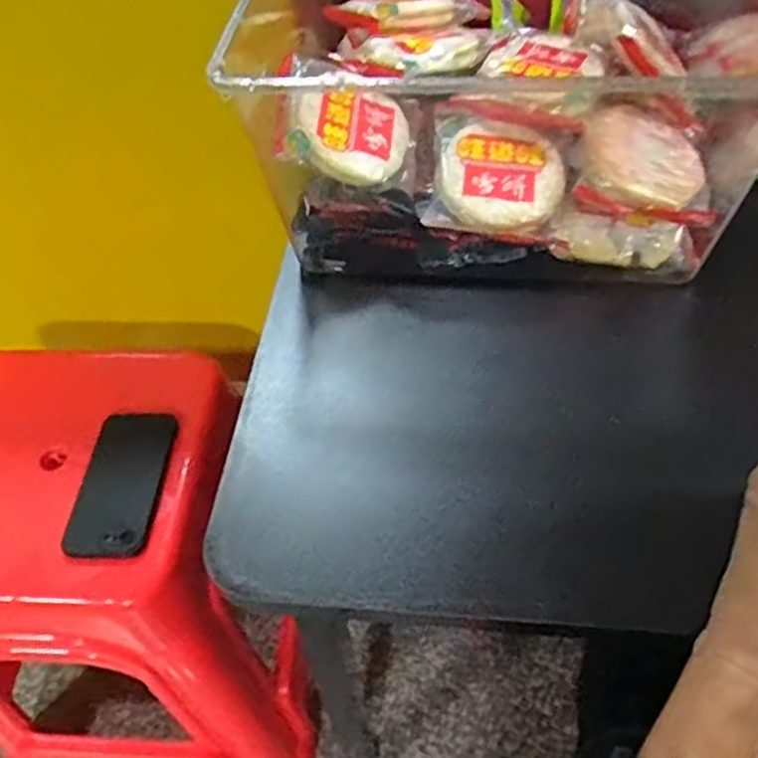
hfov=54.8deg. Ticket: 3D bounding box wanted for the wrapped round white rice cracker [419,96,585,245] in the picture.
[{"bbox_3d":[0.072,-0.130,0.446,0.086,0.022,0.090,1,70,-2],"label":"wrapped round white rice cracker"}]

